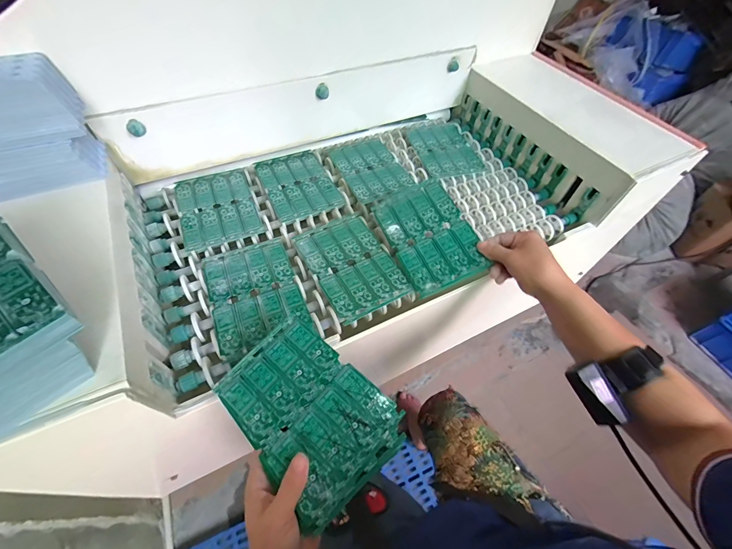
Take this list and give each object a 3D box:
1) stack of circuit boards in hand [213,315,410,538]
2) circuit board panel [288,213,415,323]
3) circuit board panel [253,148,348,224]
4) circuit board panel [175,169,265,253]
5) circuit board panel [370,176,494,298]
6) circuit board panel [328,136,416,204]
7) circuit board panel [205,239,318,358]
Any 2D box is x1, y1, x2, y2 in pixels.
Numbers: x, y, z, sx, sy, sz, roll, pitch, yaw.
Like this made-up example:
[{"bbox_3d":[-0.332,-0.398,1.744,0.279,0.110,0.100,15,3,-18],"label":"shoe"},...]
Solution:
[{"bbox_3d":[-0.060,0.141,0.349,0.128,0.016,0.181,-37,63,-25],"label":"stack of circuit boards in hand"},{"bbox_3d":[-0.023,-0.019,0.502,0.118,0.010,0.174,-24,58,-19],"label":"circuit board panel"},{"bbox_3d":[-0.127,-0.169,0.608,0.119,0.010,0.166,-21,57,-16],"label":"circuit board panel"},{"bbox_3d":[-0.254,-0.118,0.561,0.120,0.009,0.167,-19,57,-15],"label":"circuit board panel"},{"bbox_3d":[0.097,-0.062,0.505,0.119,0.007,0.174,-24,66,0],"label":"circuit board panel"},{"bbox_3d":[0.010,-0.211,0.646,0.126,0.009,0.163,-22,58,-17],"label":"circuit board panel"},{"bbox_3d":[-0.155,0.026,0.460,0.121,0.006,0.175,-20,58,-17],"label":"circuit board panel"}]

